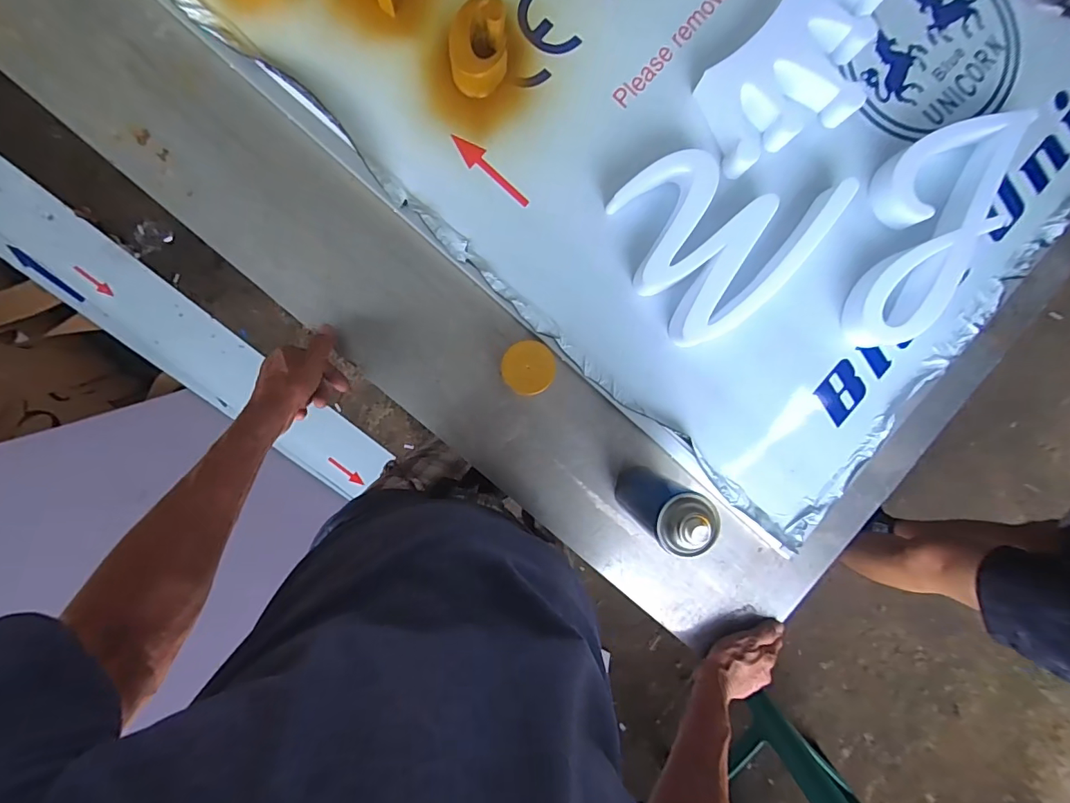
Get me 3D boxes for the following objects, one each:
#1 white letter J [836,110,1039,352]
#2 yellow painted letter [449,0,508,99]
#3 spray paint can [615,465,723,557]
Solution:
[{"bbox_3d":[0.493,-0.215,0.592,0.152,0.042,0.310,14,89,-6],"label":"white letter J"},{"bbox_3d":[-0.064,-0.402,0.542,0.066,0.047,0.085,-1,91,-6],"label":"yellow painted letter"},{"bbox_3d":[0.139,0.120,0.520,0.068,0.180,0.071,28,88,-6],"label":"spray paint can"}]

